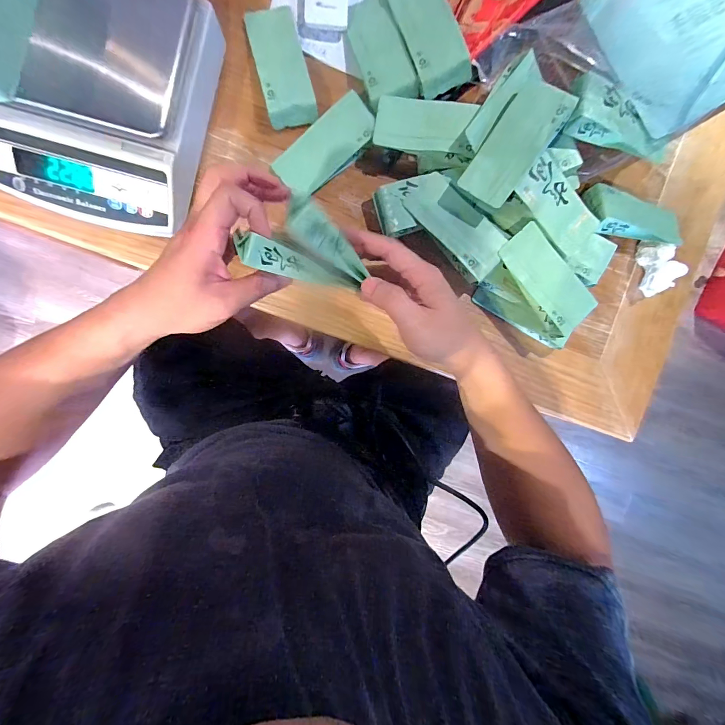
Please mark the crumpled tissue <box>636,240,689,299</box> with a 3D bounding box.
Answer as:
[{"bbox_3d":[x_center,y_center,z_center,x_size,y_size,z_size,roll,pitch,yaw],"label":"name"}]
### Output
[{"bbox_3d":[0.395,-0.129,0.460,0.052,0.032,0.071,-16,94,-5],"label":"crumpled tissue"}]

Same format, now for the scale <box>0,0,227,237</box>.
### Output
[{"bbox_3d":[-0.265,-0.275,0.359,0.193,0.081,0.248,16,91,-6],"label":"scale"}]

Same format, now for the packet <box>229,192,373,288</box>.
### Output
[{"bbox_3d":[-0.044,-0.095,0.276,0.098,0.037,0.053,10,92,-6],"label":"packet"}]

